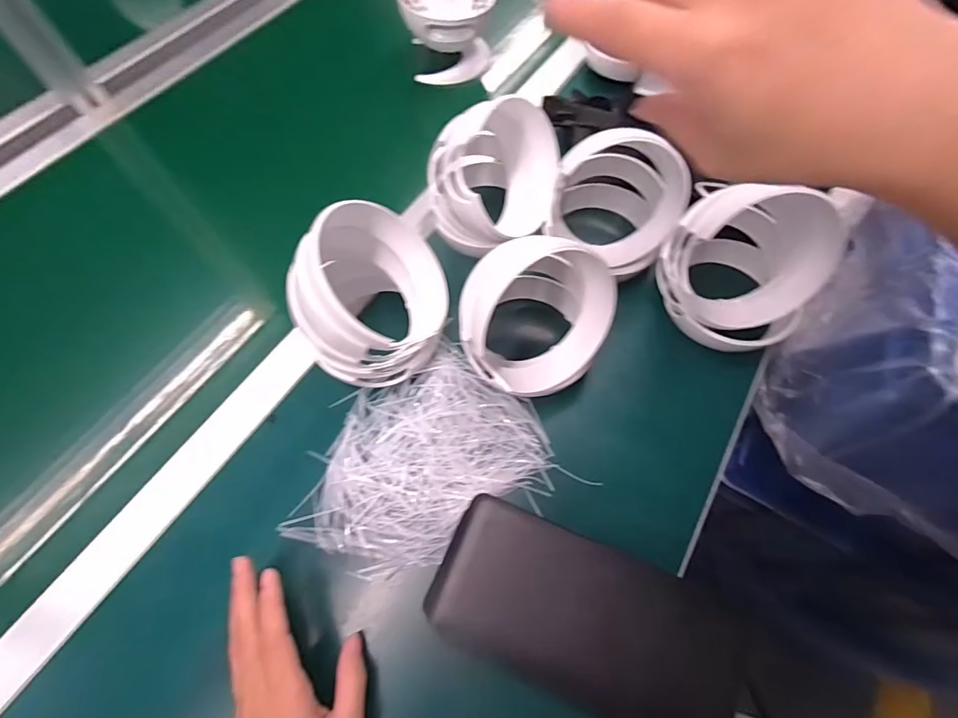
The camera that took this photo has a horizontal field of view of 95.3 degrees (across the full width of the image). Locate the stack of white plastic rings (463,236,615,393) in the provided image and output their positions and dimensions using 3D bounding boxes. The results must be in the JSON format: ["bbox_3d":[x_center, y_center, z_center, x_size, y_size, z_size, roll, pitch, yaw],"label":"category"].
[{"bbox_3d":[0.051,-0.037,0.364,0.095,0.091,0.112,-23,68,-10],"label":"stack of white plastic rings"}]

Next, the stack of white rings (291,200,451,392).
[{"bbox_3d":[-0.089,-0.055,0.357,0.117,0.120,0.124,-12,66,-5],"label":"stack of white rings"}]

